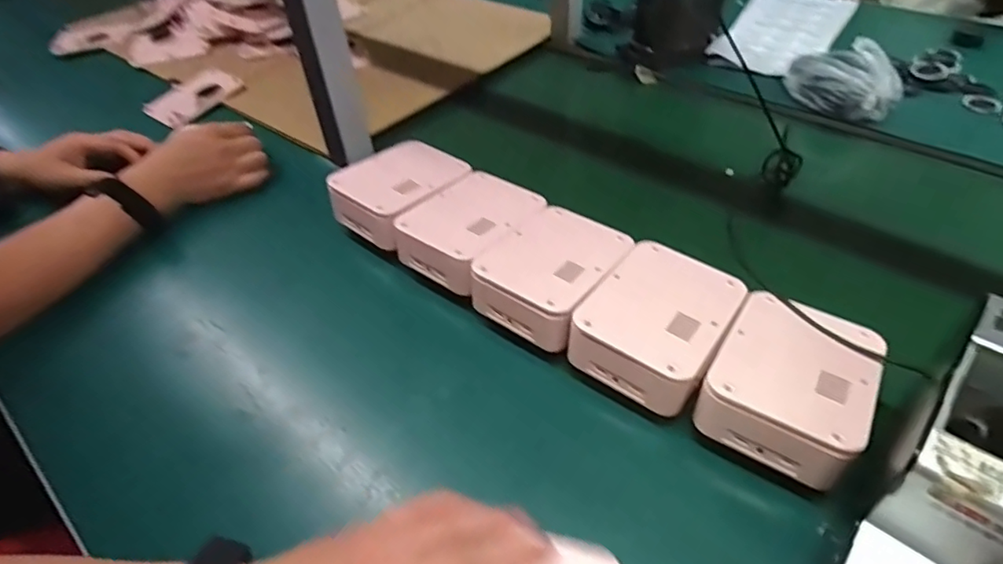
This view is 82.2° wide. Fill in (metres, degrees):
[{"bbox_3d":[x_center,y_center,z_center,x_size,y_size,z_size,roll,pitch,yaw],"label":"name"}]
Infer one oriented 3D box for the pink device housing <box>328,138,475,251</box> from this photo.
[{"bbox_3d":[-0.105,-0.101,0.607,0.100,0.043,0.134,32,56,33],"label":"pink device housing"}]

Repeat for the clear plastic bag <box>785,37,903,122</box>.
[{"bbox_3d":[0.416,-0.253,0.709,0.134,0.077,0.056,31,56,32],"label":"clear plastic bag"}]

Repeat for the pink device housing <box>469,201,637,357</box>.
[{"bbox_3d":[0.047,-0.012,0.508,0.101,0.042,0.128,27,53,30],"label":"pink device housing"}]

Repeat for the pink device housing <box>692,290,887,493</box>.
[{"bbox_3d":[0.207,0.066,0.407,0.096,0.042,0.129,24,52,28],"label":"pink device housing"}]

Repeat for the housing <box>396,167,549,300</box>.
[{"bbox_3d":[-0.027,-0.054,0.559,0.101,0.044,0.129,28,54,31],"label":"housing"}]

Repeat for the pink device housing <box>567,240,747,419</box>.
[{"bbox_3d":[0.125,0.029,0.456,0.099,0.040,0.130,25,53,29],"label":"pink device housing"}]

